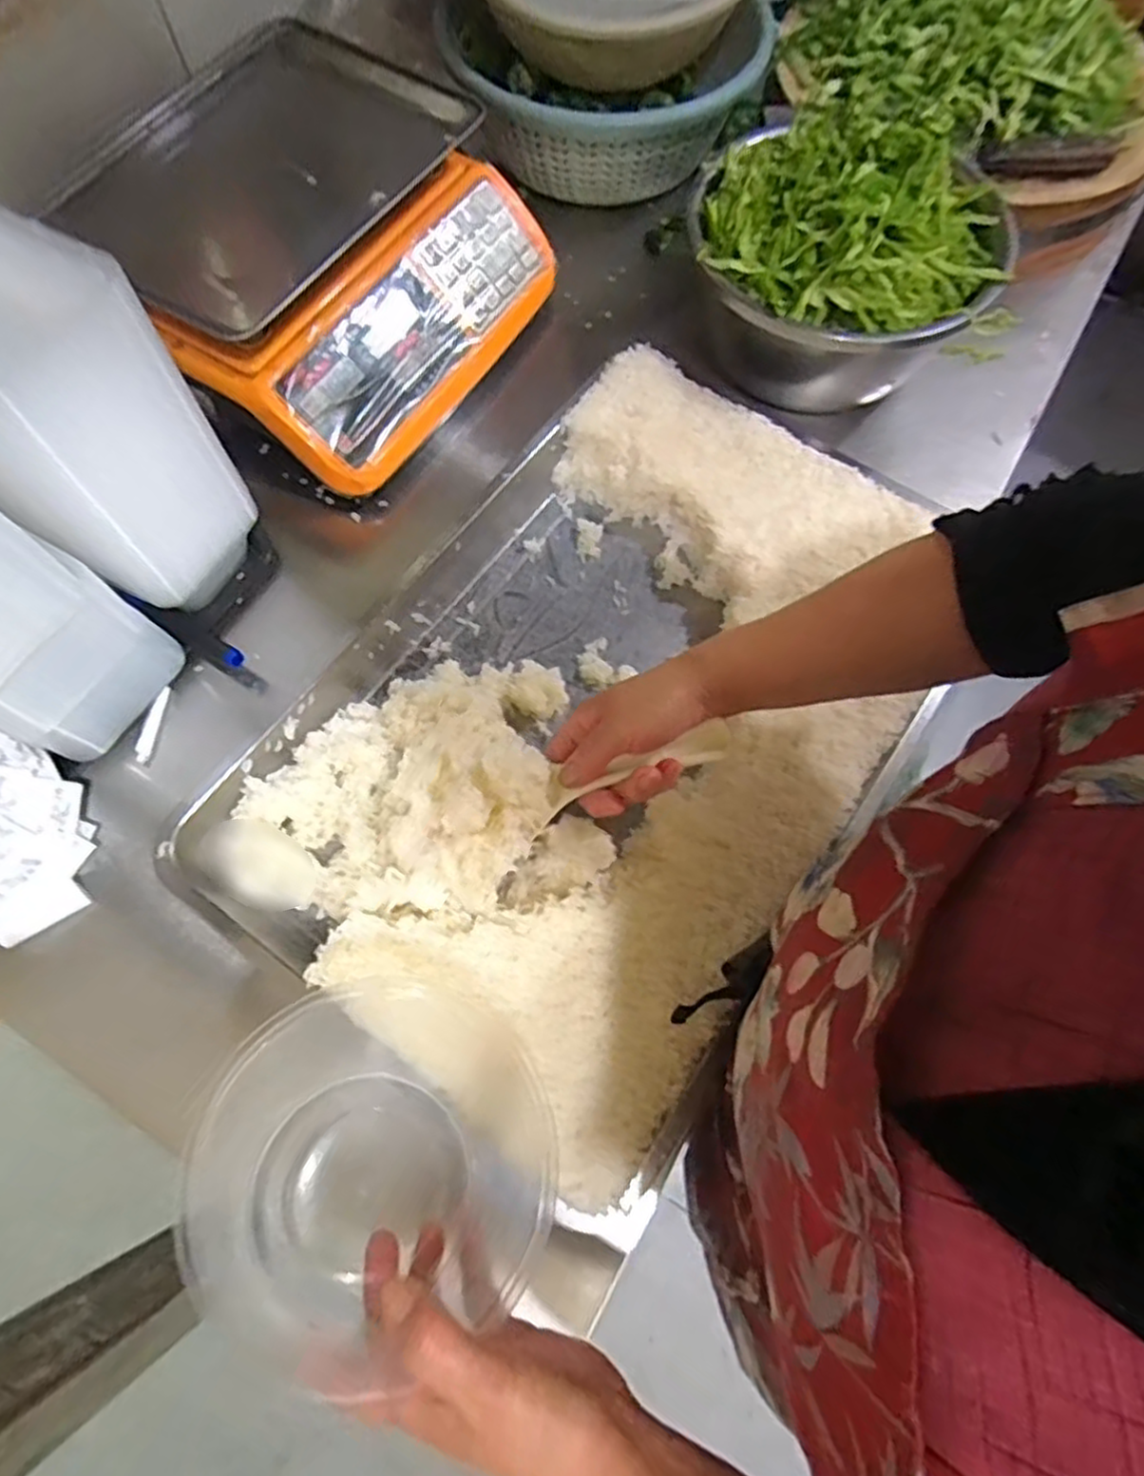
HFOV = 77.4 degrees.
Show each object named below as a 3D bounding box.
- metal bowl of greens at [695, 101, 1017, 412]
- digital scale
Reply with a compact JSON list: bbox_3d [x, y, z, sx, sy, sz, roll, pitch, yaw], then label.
[{"bbox_3d":[0.229,-0.405,0.625,0.255,0.167,0.205,19,72,6],"label":"metal bowl of greens"},{"bbox_3d":[-0.238,-0.440,0.656,0.343,0.134,0.342,30,73,10],"label":"digital scale"}]

